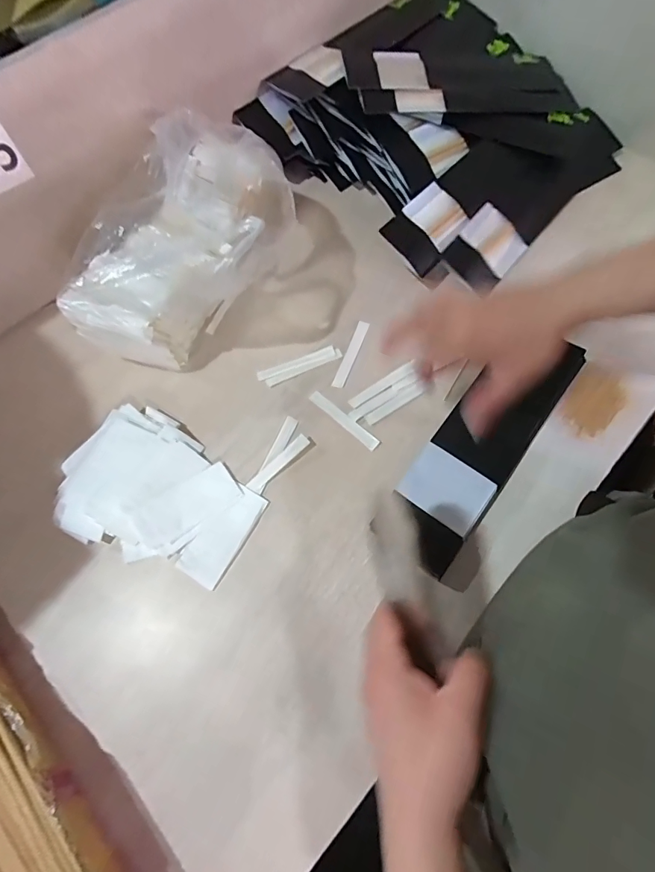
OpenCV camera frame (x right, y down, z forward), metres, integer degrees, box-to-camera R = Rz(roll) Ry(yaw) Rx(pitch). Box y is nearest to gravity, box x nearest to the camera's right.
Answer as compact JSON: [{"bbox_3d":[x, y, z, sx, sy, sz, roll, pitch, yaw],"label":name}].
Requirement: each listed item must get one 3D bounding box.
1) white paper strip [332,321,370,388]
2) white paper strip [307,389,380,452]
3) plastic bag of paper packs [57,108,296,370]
[{"bbox_3d":[0.027,-0.093,0.474,0.015,0.004,0.083,20,80,24],"label":"white paper strip"},{"bbox_3d":[0.018,-0.018,0.446,0.091,0.004,0.014,41,77,17],"label":"white paper strip"},{"bbox_3d":[-0.169,-0.211,0.456,0.167,0.123,0.272,30,74,14],"label":"plastic bag of paper packs"}]

